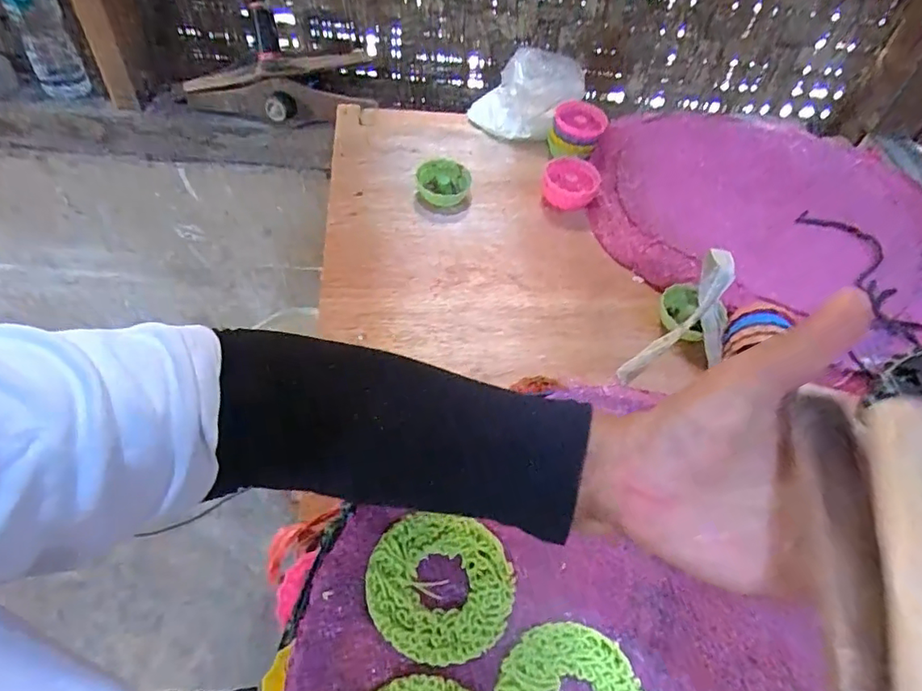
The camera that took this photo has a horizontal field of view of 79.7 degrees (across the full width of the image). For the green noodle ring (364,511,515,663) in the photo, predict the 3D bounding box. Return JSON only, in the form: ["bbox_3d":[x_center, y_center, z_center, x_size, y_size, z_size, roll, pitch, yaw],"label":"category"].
[{"bbox_3d":[-0.011,0.134,0.307,0.078,0.012,0.073,4,52,-5],"label":"green noodle ring"}]

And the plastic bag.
[{"bbox_3d":[0.091,-0.314,0.703,0.133,0.080,0.095,-16,57,-15],"label":"plastic bag"}]

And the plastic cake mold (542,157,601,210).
[{"bbox_3d":[0.125,-0.184,0.633,0.065,0.038,0.055,10,54,3],"label":"plastic cake mold"}]

